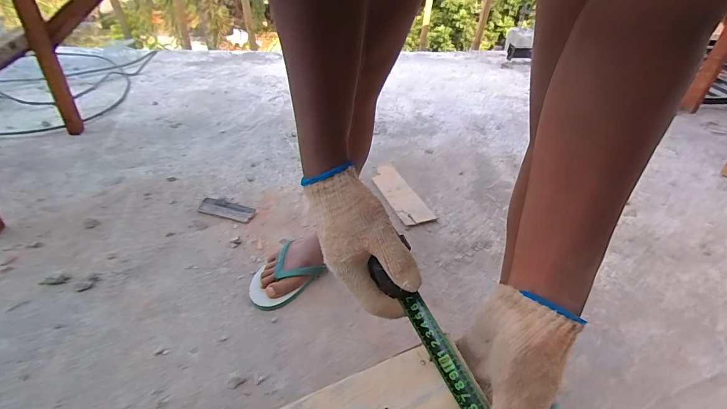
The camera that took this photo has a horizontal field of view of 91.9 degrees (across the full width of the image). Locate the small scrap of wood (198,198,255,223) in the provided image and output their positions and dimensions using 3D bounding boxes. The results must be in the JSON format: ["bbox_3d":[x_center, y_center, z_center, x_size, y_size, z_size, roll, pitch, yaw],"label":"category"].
[{"bbox_3d":[-0.368,0.015,0.947,0.152,0.009,0.061,11,41,9],"label":"small scrap of wood"}]

